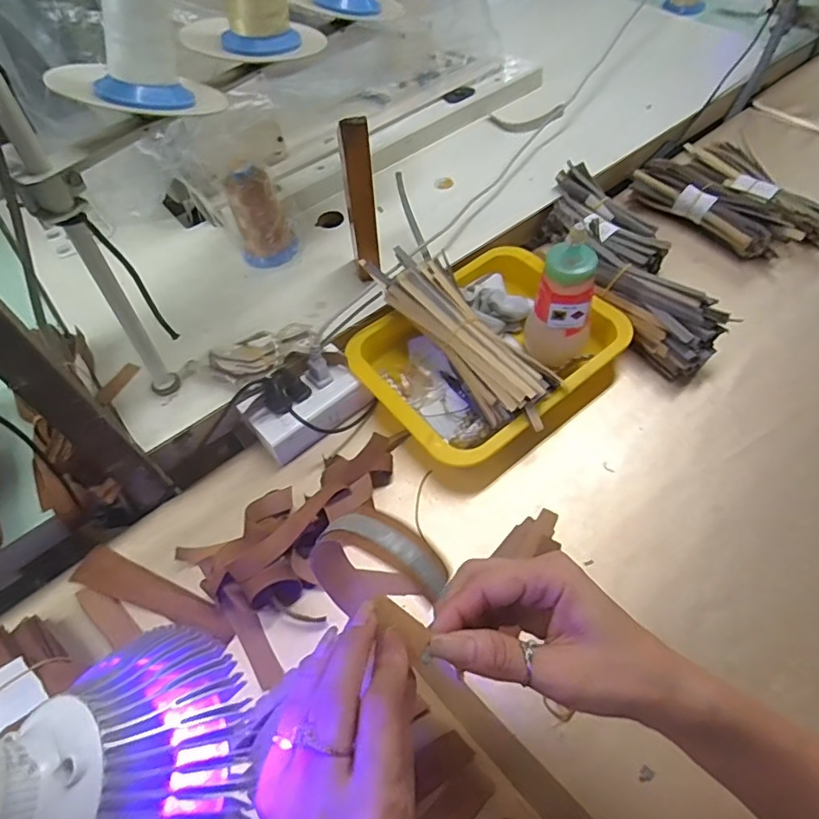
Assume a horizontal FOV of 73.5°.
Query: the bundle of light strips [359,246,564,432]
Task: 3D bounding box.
[{"bbox_3d":[0.054,-0.081,0.549,0.083,0.039,0.230,-30,59,-16],"label":"bundle of light strips"}]

